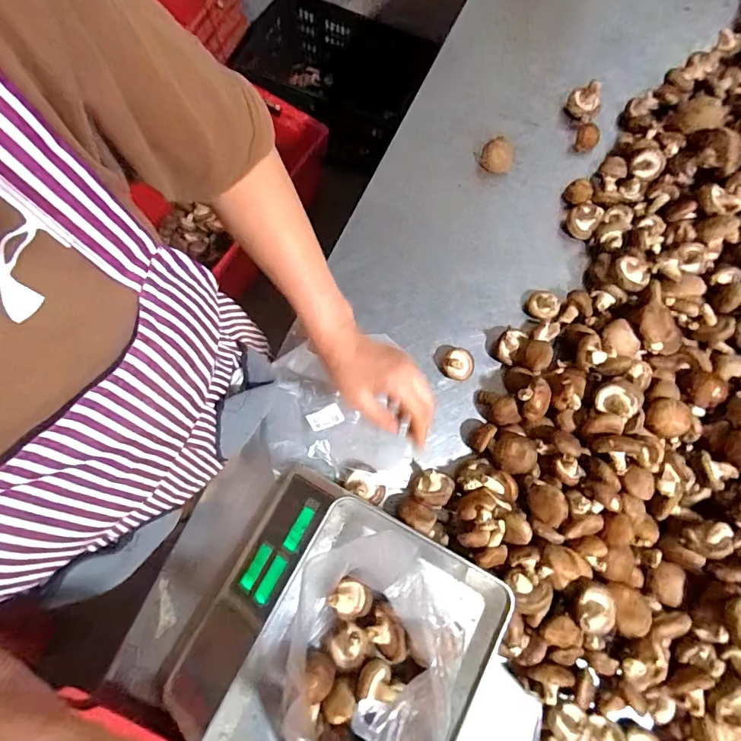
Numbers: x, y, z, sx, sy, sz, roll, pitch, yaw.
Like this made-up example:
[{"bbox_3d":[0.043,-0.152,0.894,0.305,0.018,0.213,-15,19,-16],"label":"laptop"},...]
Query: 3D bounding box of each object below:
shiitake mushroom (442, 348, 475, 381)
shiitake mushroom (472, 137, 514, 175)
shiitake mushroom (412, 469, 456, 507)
[{"bbox_3d":[0.132,-0.009,0.679,0.044,0.033,0.039,34,78,7],"label":"shiitake mushroom"},{"bbox_3d":[0.211,-0.361,0.761,0.062,0.038,0.049,44,79,9],"label":"shiitake mushroom"},{"bbox_3d":[0.086,0.164,0.634,0.049,0.041,0.048,0,76,-1],"label":"shiitake mushroom"}]

